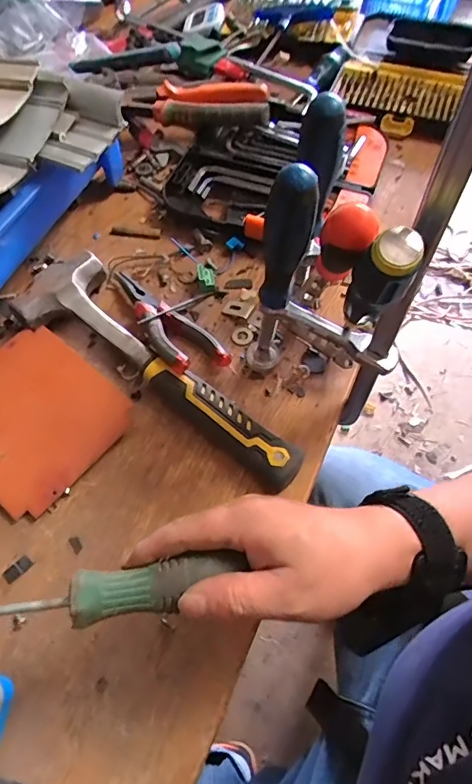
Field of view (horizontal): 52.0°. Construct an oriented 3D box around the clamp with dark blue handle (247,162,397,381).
[{"bbox_3d":[0.067,-0.057,0.356,0.116,0.189,0.030,27,64,18],"label":"clamp with dark blue handle"}]

